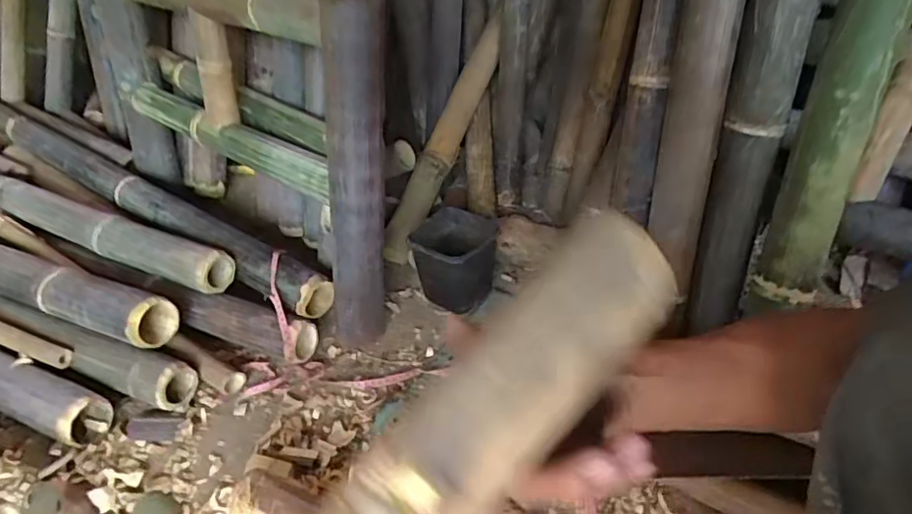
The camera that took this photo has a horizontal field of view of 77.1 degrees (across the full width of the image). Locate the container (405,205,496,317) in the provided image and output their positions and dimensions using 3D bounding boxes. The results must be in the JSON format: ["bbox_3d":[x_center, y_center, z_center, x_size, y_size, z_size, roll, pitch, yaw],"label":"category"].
[{"bbox_3d":[0.001,0.005,0.899,0.131,0.120,0.138,-5,35,-1],"label":"container"}]

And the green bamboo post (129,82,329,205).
[{"bbox_3d":[-0.374,-0.199,0.920,0.545,0.049,0.050,23,43,33],"label":"green bamboo post"}]

